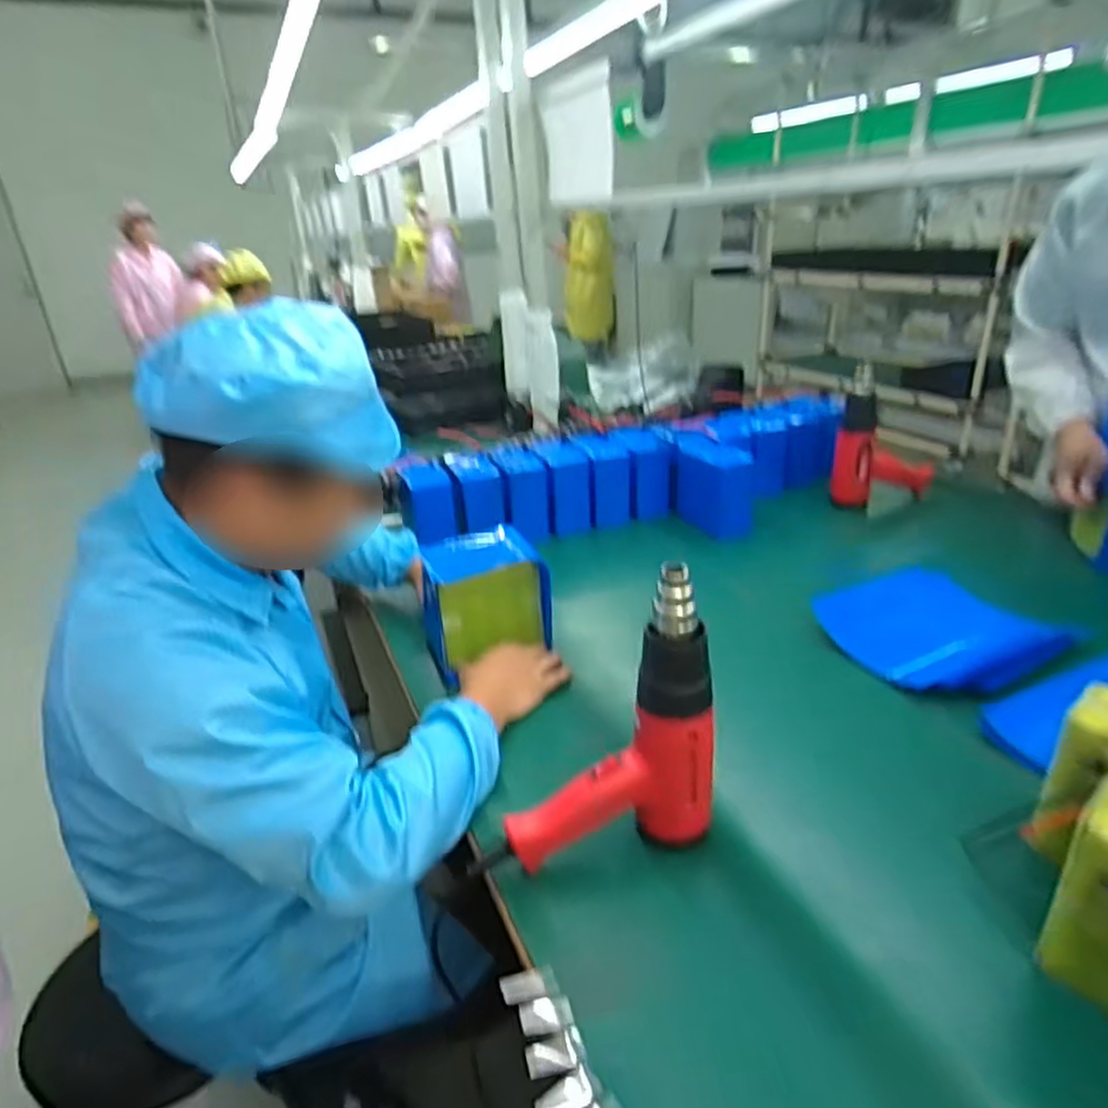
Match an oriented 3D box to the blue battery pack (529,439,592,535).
[{"bbox_3d":[0.012,-0.139,1.386,0.089,0.138,0.200,-7,25,-6],"label":"blue battery pack"}]

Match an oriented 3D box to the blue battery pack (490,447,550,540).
[{"bbox_3d":[-0.067,-0.119,1.341,0.081,0.132,0.158,-10,26,-12],"label":"blue battery pack"}]

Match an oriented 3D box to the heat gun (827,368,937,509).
[{"bbox_3d":[0.632,-0.221,1.344,0.197,0.255,0.089,-14,27,-21],"label":"heat gun"}]

